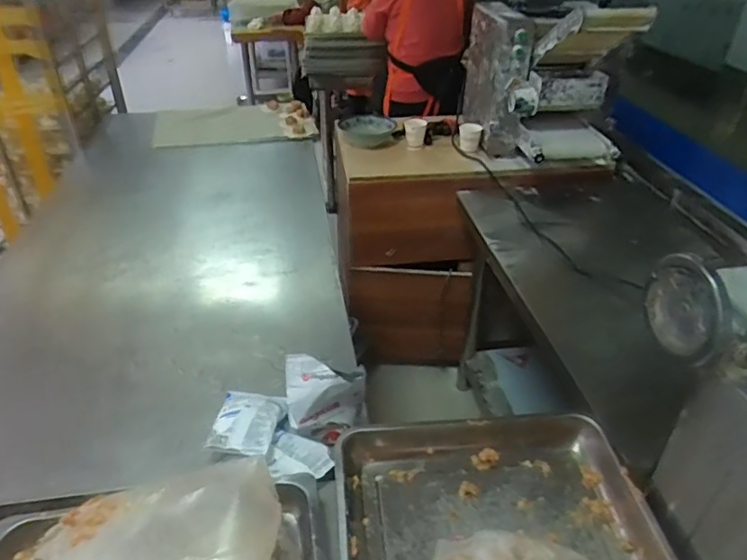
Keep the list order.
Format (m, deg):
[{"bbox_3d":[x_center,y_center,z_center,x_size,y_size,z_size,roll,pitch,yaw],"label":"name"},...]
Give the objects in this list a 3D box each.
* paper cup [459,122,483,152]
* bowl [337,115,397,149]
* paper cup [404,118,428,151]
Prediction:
[{"bbox_3d":[0.319,-0.474,1.822,0.073,0.088,0.066,4,34,6],"label":"paper cup"},{"bbox_3d":[-0.021,-0.512,1.905,0.190,0.069,0.190,-1,34,-2],"label":"bowl"},{"bbox_3d":[0.141,-0.492,1.873,0.072,0.096,0.078,1,34,2],"label":"paper cup"}]

